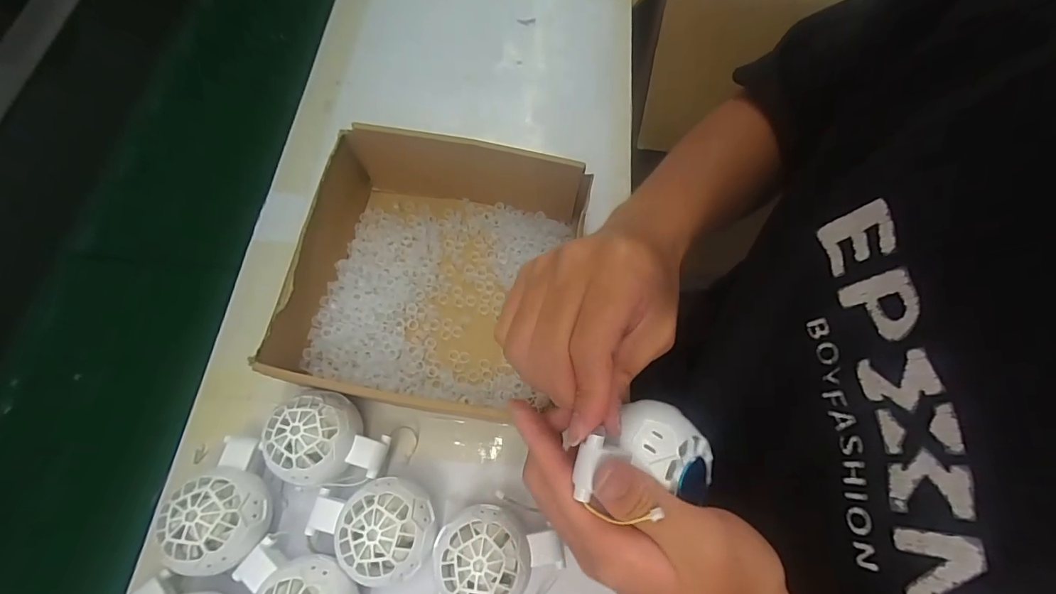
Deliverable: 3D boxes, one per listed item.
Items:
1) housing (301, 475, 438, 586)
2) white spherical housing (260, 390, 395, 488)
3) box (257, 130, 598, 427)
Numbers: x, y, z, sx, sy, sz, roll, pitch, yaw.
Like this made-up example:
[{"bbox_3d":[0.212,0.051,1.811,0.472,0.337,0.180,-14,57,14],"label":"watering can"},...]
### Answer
[{"bbox_3d":[-0.102,0.152,0.302,0.079,0.057,0.058,-2,68,-1],"label":"housing"},{"bbox_3d":[-0.137,0.097,0.318,0.070,0.050,0.057,-8,68,-4],"label":"white spherical housing"},{"bbox_3d":[-0.072,-0.020,0.359,0.201,0.068,0.201,10,68,3],"label":"box"}]

